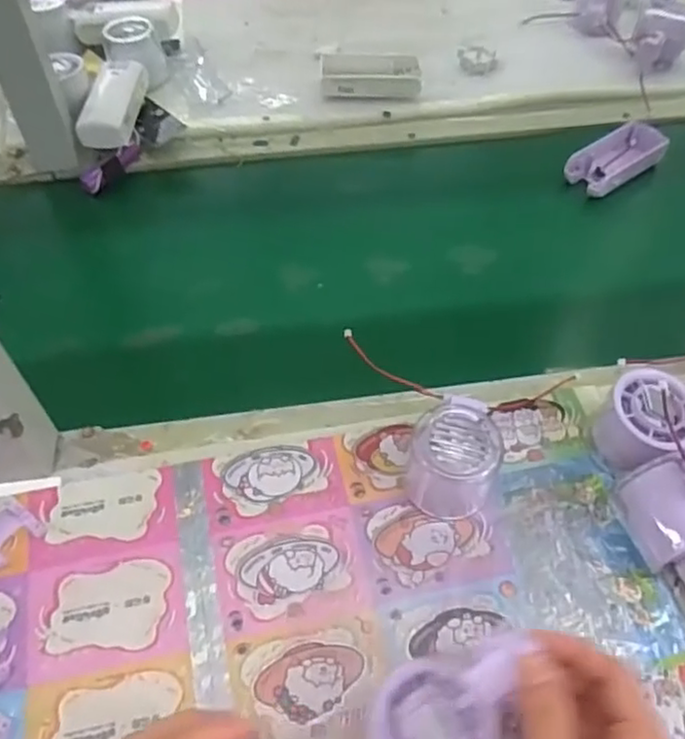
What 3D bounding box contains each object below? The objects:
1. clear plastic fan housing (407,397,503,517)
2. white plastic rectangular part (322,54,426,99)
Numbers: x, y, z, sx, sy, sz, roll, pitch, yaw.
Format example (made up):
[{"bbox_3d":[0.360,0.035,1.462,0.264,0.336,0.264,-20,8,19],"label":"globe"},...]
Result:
[{"bbox_3d":[0.073,0.055,0.443,0.056,0.048,0.069,13,55,8],"label":"clear plastic fan housing"},{"bbox_3d":[0.030,-0.311,0.720,0.104,0.025,0.045,-2,54,-3],"label":"white plastic rectangular part"}]

